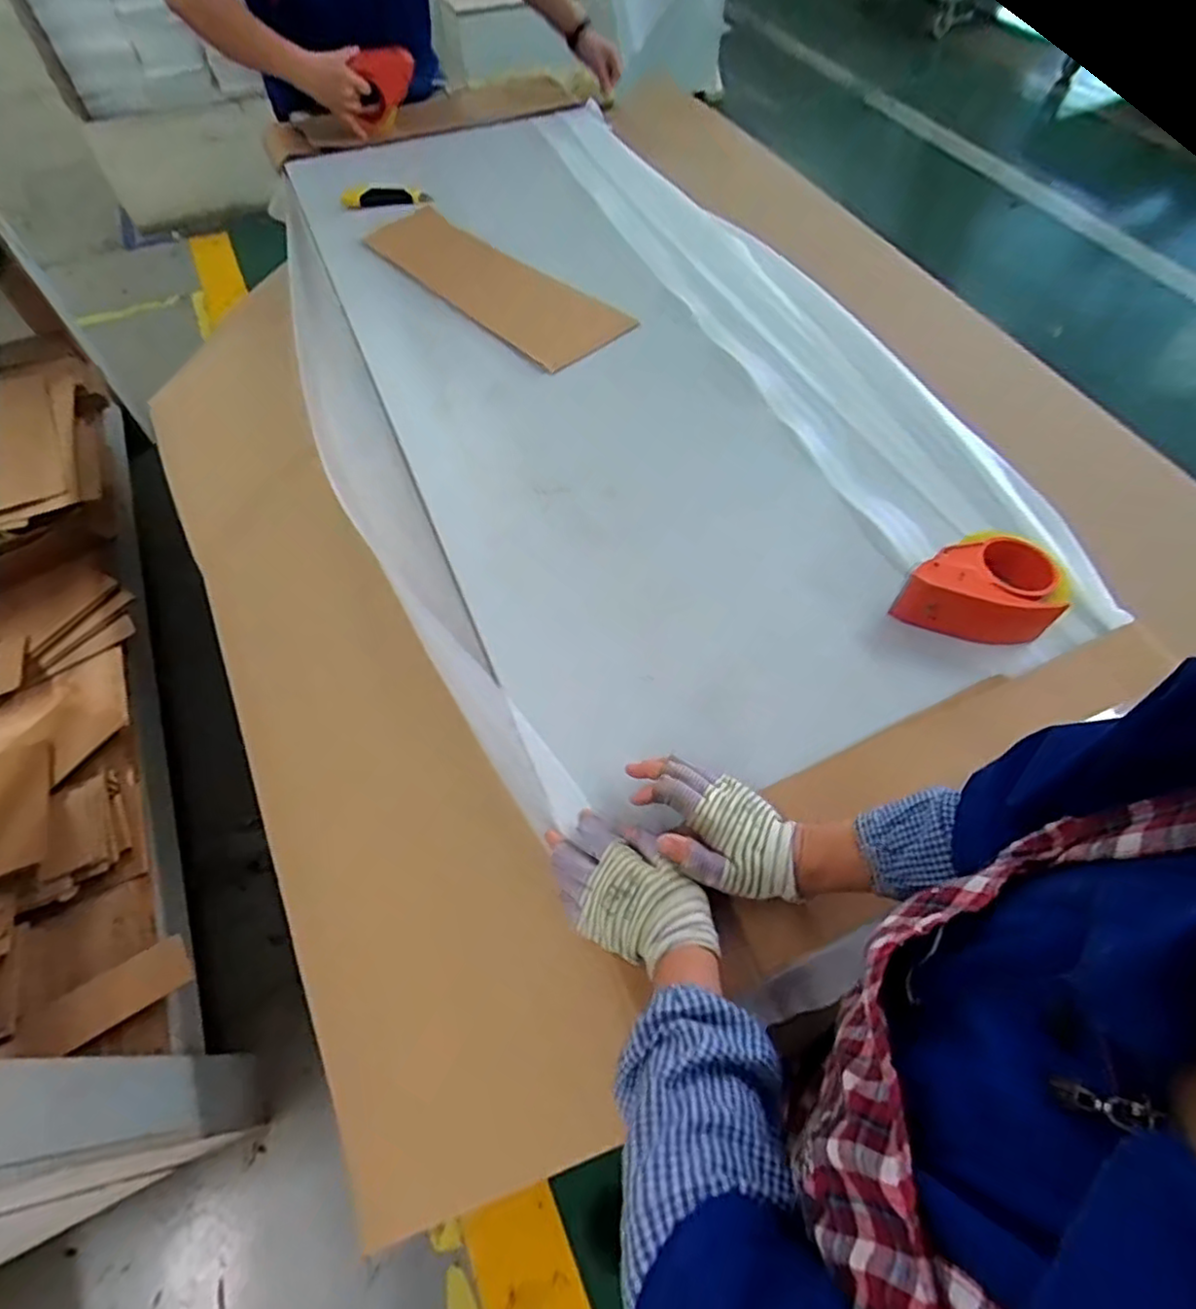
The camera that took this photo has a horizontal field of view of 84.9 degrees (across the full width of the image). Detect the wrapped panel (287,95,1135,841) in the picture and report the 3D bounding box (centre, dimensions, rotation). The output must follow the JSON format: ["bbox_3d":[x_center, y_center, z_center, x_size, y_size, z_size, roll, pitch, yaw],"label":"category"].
[{"bbox_3d":[-0.021,-0.408,0.924,0.728,0.085,1.285,-26,63,-12],"label":"wrapped panel"}]

